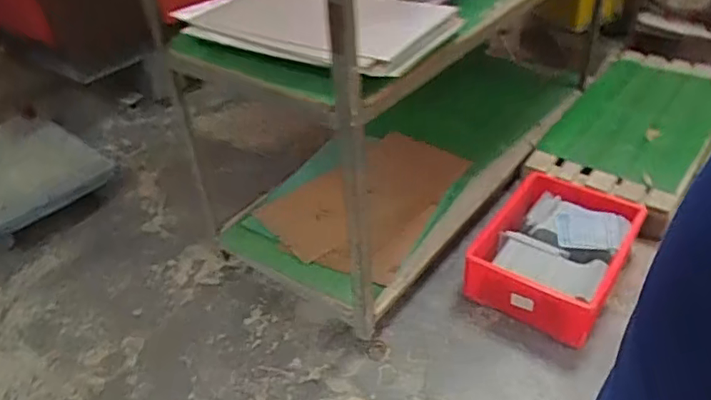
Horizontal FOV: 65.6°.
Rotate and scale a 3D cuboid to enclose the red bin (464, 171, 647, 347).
[{"bbox_3d":[0.590,0.157,1.657,0.379,0.198,0.565,19,42,29],"label":"red bin"}]

